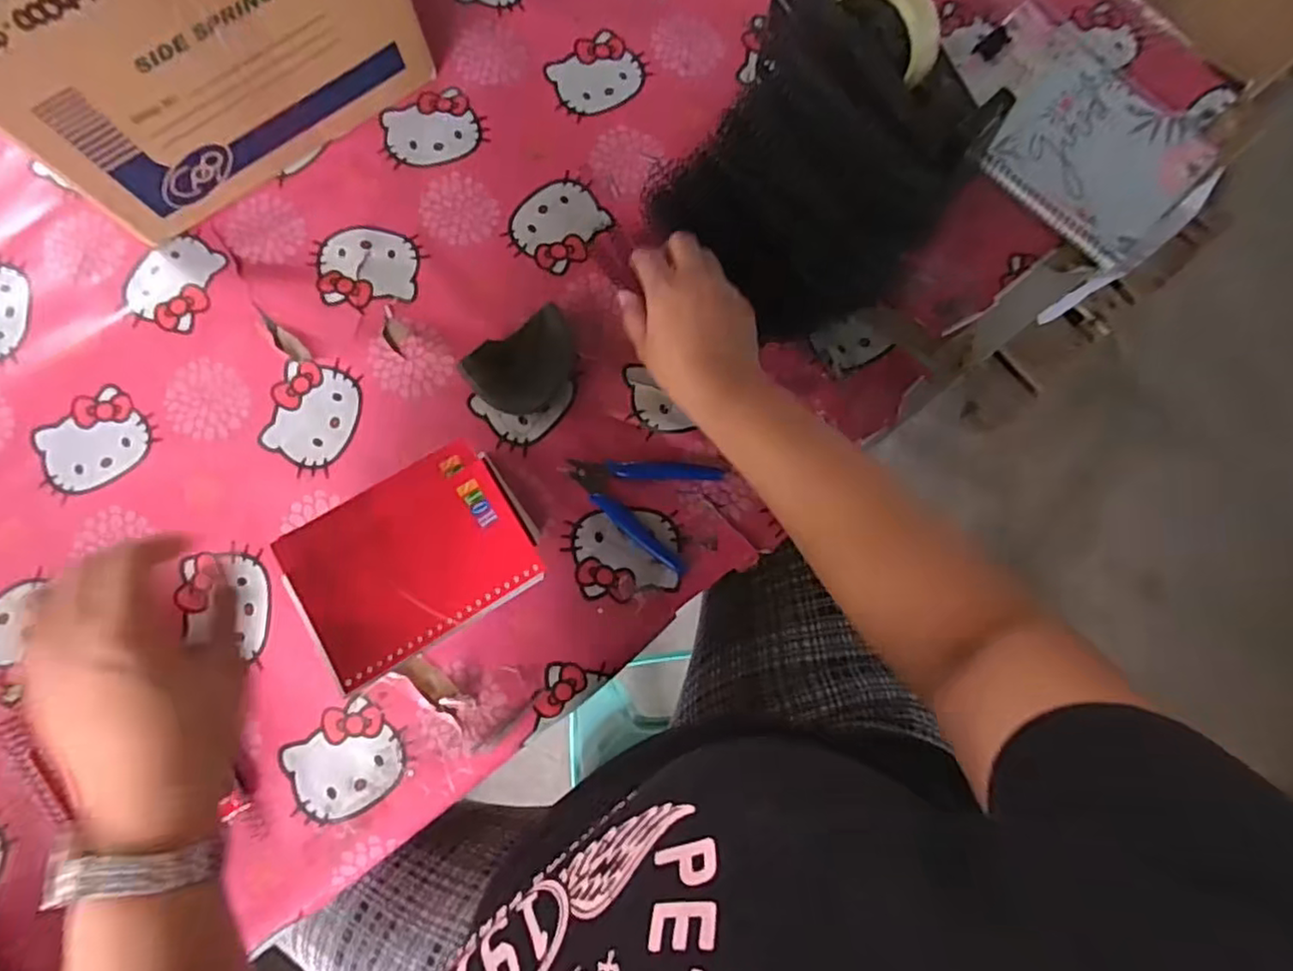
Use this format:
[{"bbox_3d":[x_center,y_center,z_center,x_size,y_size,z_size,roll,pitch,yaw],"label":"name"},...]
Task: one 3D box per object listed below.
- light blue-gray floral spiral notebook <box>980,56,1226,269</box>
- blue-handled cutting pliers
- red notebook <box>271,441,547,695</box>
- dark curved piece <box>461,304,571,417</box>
[{"bbox_3d":[0.394,-0.280,0.569,0.146,0.017,0.166,-44,83,-8],"label":"light blue-gray floral spiral notebook"},{"bbox_3d":[-0.006,0.004,0.516,0.111,0.007,0.084,26,80,3],"label":"blue-handled cutting pliers"},{"bbox_3d":[-0.142,0.044,0.398,0.139,0.016,0.103,-31,82,-7],"label":"red notebook"},{"bbox_3d":[-0.095,-0.093,0.521,0.085,0.029,0.060,-28,81,-6],"label":"dark curved piece"}]

